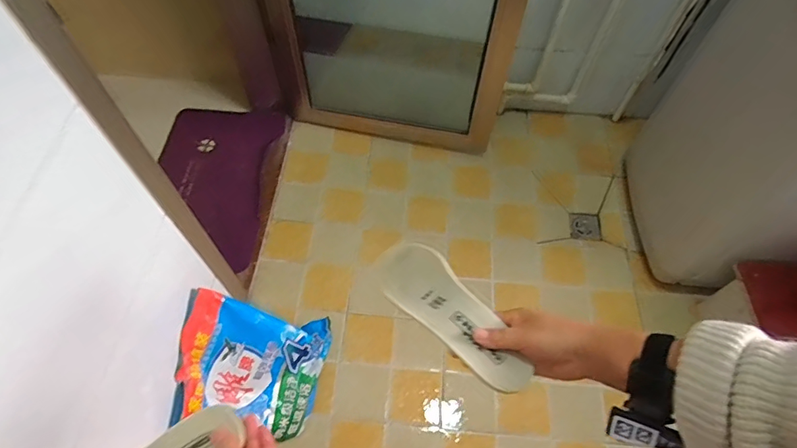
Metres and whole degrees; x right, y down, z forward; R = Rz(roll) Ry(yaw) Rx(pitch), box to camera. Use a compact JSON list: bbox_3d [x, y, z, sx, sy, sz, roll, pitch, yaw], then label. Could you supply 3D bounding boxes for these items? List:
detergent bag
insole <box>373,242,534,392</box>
[{"bbox_3d":[-0.375,0.369,1.199,0.089,0.430,0.318,5,74,49],"label":"detergent bag"},{"bbox_3d":[0.055,0.101,0.552,0.079,0.025,0.235,-32,51,-18],"label":"insole"}]

